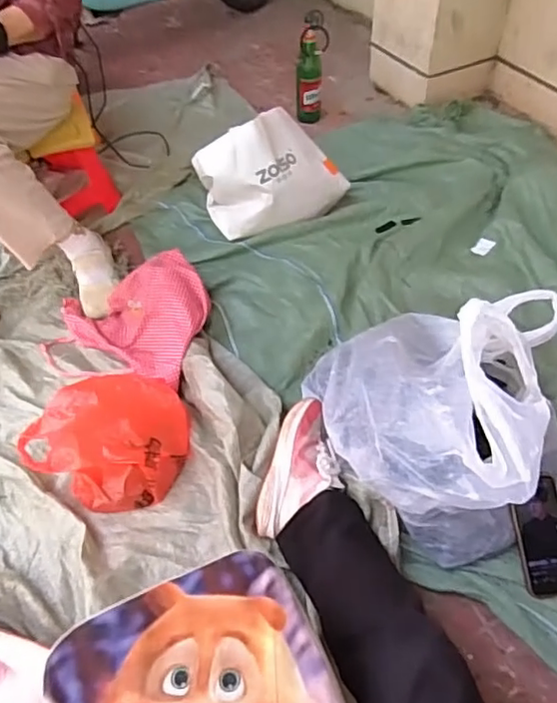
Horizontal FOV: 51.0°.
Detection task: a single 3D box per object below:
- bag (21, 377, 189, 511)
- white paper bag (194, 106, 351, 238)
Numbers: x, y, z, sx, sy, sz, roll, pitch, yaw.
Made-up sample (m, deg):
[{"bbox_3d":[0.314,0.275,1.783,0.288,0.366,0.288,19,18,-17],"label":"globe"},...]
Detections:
[{"bbox_3d":[-0.265,0.130,0.957,0.204,0.150,0.220,17,53,18],"label":"bag"},{"bbox_3d":[-0.005,-0.398,1.308,0.311,0.211,0.169,-24,51,-17],"label":"white paper bag"}]

